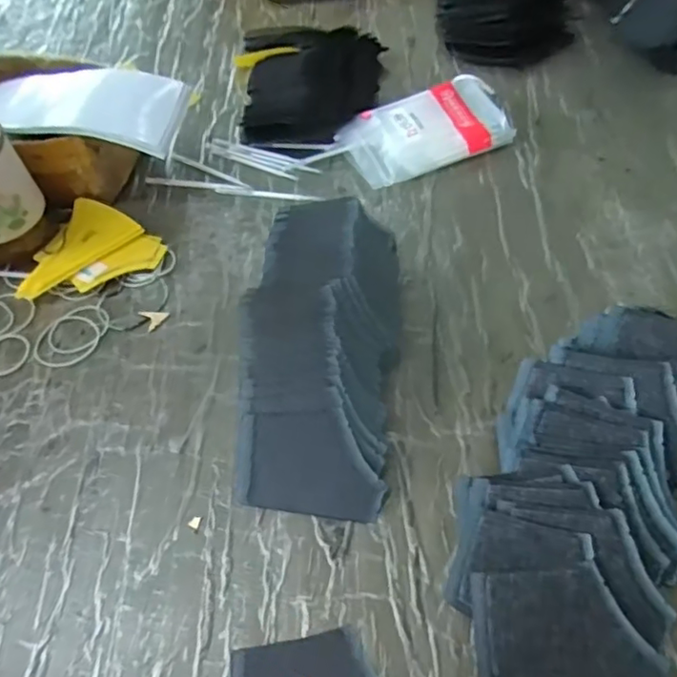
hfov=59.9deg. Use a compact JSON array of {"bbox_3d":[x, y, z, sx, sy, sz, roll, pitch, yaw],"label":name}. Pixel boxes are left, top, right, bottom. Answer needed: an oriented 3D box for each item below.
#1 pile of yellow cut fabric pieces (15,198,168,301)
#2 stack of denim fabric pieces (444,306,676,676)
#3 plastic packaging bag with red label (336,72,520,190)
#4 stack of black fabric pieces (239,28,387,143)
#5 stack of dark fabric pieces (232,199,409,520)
[{"bbox_3d":[-0.243,-0.090,0.569,0.129,0.018,0.103,-21,56,-9],"label":"pile of yellow cut fabric pieces"},{"bbox_3d":[0.174,0.090,0.388,0.154,0.042,0.261,27,62,22],"label":"stack of denim fabric pieces"},{"bbox_3d":[0.094,-0.220,0.620,0.176,0.028,0.094,-21,56,-9],"label":"plastic packaging bag with red label"},{"bbox_3d":[-0.030,-0.310,0.685,0.163,0.041,0.206,-5,55,2],"label":"stack of black fabric pieces"},{"bbox_3d":[-0.014,0.003,0.468,0.119,0.057,0.262,2,68,7],"label":"stack of dark fabric pieces"}]

